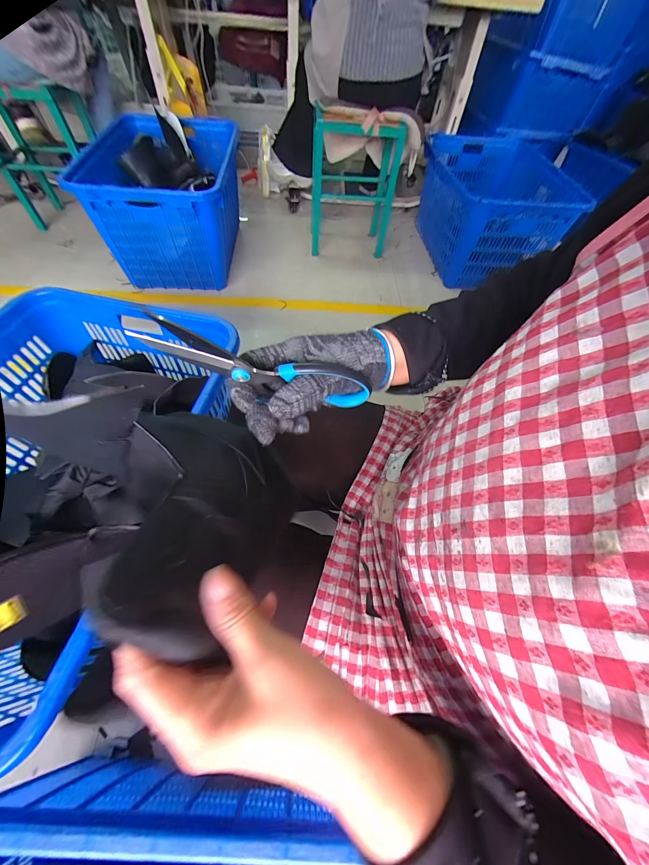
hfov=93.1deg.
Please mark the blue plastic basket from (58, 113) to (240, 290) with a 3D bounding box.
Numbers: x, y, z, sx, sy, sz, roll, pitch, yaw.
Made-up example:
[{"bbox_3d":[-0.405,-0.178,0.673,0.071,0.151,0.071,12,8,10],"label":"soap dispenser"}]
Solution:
[{"bbox_3d":[-0.627,-0.998,1.327,0.484,0.357,0.778,-2,58,-3],"label":"blue plastic basket"}]

